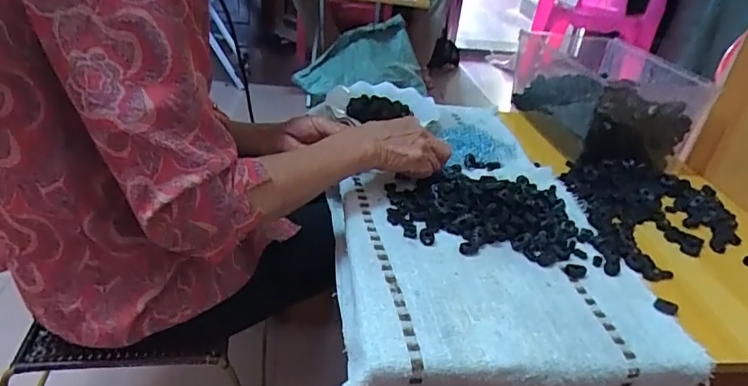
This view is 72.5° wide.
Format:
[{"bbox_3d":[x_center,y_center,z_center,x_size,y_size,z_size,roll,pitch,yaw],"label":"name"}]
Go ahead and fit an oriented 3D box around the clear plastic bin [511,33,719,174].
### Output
[{"bbox_3d":[0.396,-0.154,0.874,0.207,0.125,0.251,-4,33,-17],"label":"clear plastic bin"}]

